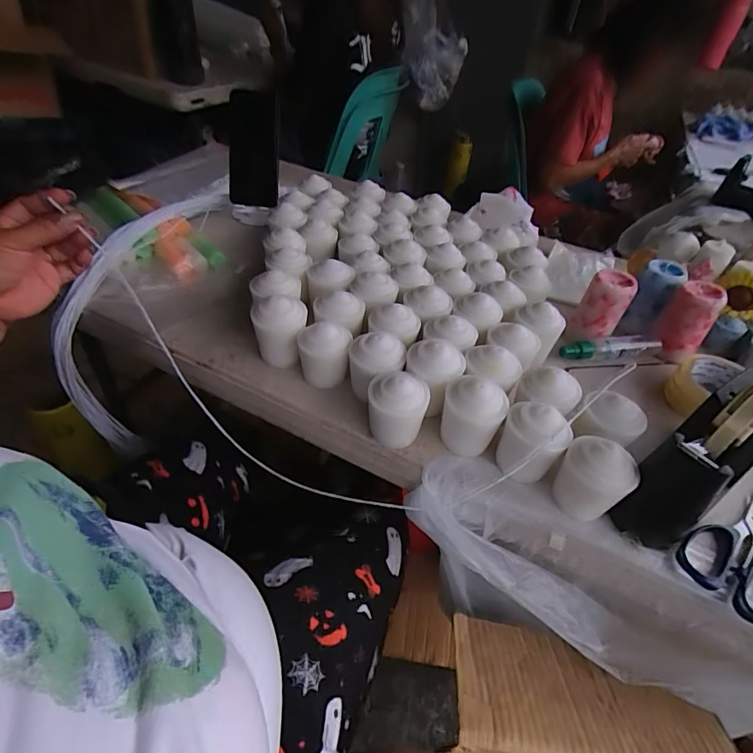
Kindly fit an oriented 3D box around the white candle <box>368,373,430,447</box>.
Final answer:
[{"bbox_3d":[0.017,0.029,0.423,0.060,0.065,0.054,8,44,2],"label":"white candle"}]

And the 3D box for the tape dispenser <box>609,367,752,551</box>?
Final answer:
[{"bbox_3d":[0.287,0.062,0.381,0.170,0.136,0.058,-26,52,-29],"label":"tape dispenser"}]

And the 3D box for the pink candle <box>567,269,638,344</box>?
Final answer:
[{"bbox_3d":[0.286,-0.088,0.569,0.052,0.086,0.053,25,47,19],"label":"pink candle"}]

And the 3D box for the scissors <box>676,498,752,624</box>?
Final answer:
[{"bbox_3d":[0.327,0.133,0.392,0.078,0.013,0.169,35,51,27],"label":"scissors"}]

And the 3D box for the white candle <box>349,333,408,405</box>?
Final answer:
[{"bbox_3d":[0.000,-0.010,0.457,0.053,0.060,0.049,3,44,-3],"label":"white candle"}]

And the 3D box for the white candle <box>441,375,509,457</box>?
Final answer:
[{"bbox_3d":[0.091,0.035,0.426,0.059,0.068,0.058,18,45,12],"label":"white candle"}]

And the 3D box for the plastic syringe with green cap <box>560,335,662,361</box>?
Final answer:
[{"bbox_3d":[0.297,-0.034,0.568,0.133,0.026,0.025,-1,44,-7],"label":"plastic syringe with green cap"}]

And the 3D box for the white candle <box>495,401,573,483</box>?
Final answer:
[{"bbox_3d":[0.138,0.060,0.401,0.055,0.070,0.047,29,49,22],"label":"white candle"}]

